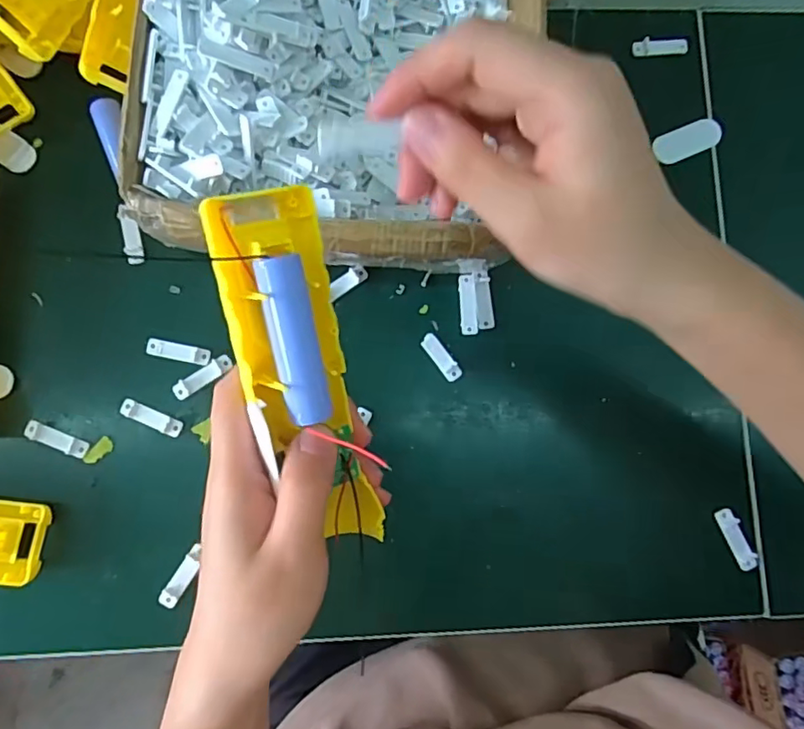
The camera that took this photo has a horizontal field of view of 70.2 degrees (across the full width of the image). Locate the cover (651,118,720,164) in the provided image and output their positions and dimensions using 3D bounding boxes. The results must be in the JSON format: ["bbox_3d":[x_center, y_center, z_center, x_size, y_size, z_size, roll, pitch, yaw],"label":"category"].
[{"bbox_3d":[0.190,-0.149,0.379,0.045,0.006,0.021,-23,84,-6],"label":"cover"}]

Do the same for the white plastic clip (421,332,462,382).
[{"bbox_3d":[0.024,-0.004,0.350,0.011,0.004,0.033,-38,86,-7],"label":"white plastic clip"}]

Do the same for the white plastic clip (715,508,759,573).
[{"bbox_3d":[0.200,0.105,0.341,0.011,0.006,0.037,-24,84,-6],"label":"white plastic clip"}]

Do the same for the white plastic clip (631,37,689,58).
[{"bbox_3d":[0.176,-0.215,0.387,0.037,0.005,0.010,-3,83,-4],"label":"white plastic clip"}]

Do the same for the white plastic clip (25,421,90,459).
[{"bbox_3d":[-0.200,0.044,0.332,0.035,0.005,0.010,24,82,0],"label":"white plastic clip"}]

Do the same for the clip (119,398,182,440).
[{"bbox_3d":[-0.148,0.032,0.336,0.036,0.004,0.010,24,82,0],"label":"clip"}]

